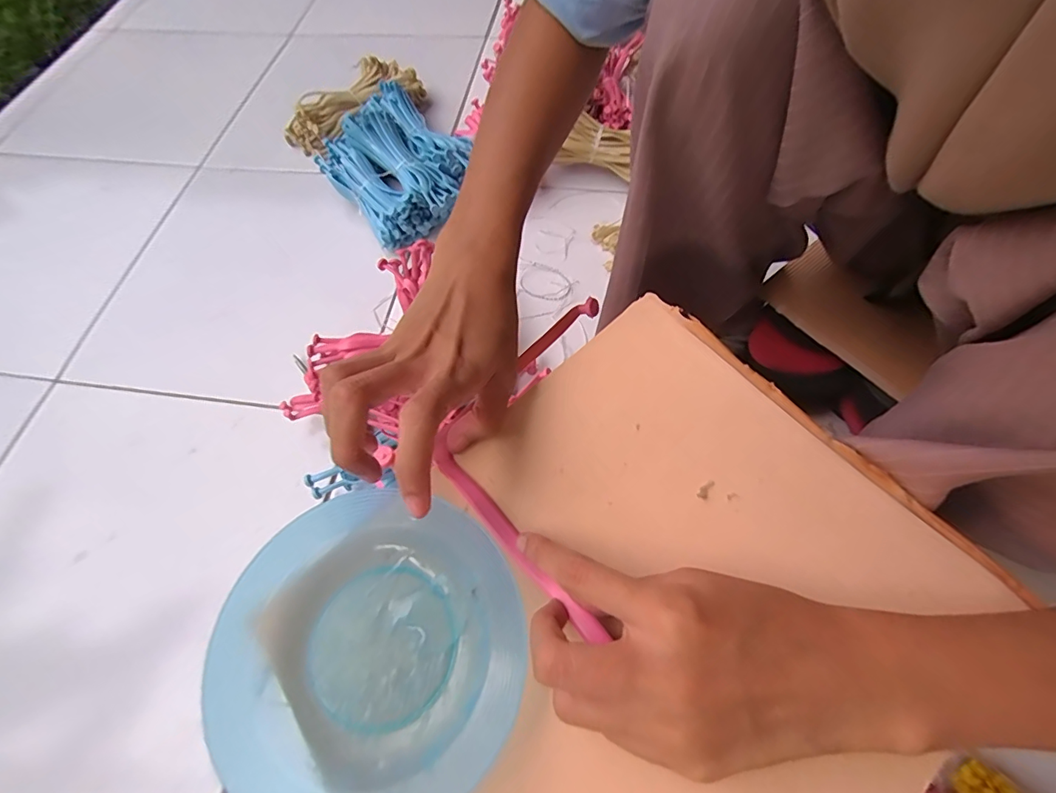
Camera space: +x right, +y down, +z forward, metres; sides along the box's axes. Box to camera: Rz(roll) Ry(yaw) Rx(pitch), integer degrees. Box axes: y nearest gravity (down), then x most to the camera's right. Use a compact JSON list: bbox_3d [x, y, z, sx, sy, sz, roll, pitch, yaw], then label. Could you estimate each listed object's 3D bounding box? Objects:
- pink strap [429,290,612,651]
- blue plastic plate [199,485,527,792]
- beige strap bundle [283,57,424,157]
[{"bbox_3d":[0.007,0.013,0.271,0.096,0.019,0.206,10,54,8],"label":"pink strap"},{"bbox_3d":[-0.068,0.107,0.211,0.128,0.022,0.122,-1,63,3],"label":"blue plastic plate"},{"bbox_3d":[-0.279,-0.466,0.762,0.229,0.060,0.079,-36,67,-14],"label":"beige strap bundle"}]

